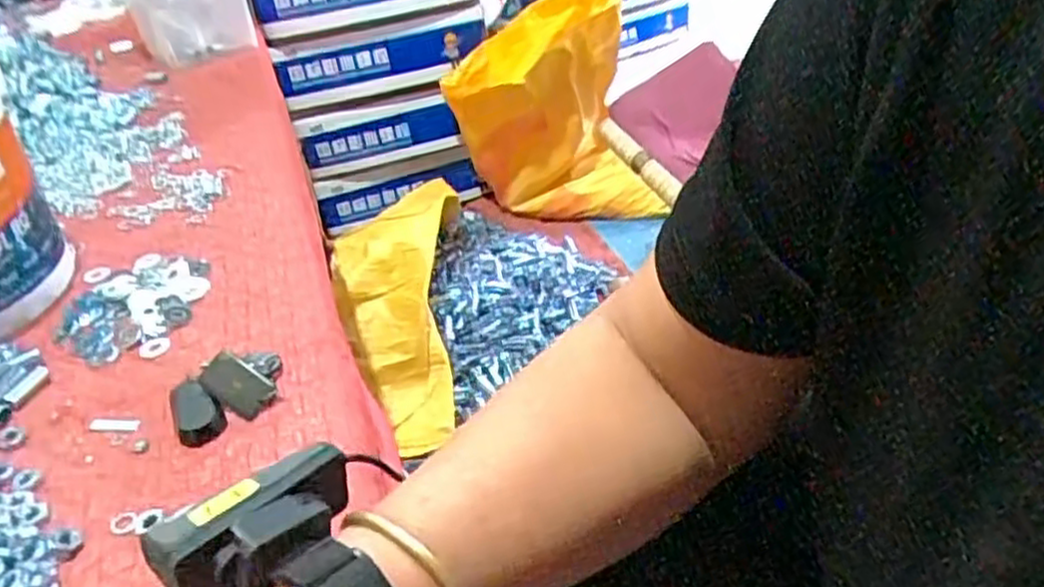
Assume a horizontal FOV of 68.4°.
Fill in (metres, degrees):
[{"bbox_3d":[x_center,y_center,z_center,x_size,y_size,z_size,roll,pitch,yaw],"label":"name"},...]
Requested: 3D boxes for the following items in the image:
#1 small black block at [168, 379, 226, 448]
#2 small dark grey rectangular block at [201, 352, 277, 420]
[{"bbox_3d":[-0.212,0.076,0.499,0.028,0.020,0.046,-23,38,-22],"label":"small black block"},{"bbox_3d":[-0.189,0.060,0.510,0.051,0.007,0.030,34,65,11],"label":"small dark grey rectangular block"}]

